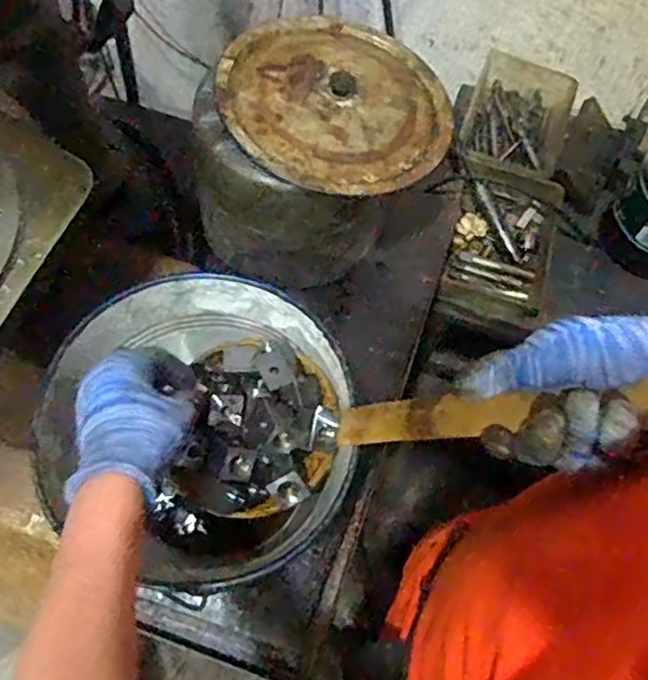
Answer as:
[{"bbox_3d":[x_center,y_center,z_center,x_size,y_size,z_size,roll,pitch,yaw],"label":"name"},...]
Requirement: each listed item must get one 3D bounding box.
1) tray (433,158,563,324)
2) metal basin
[{"bbox_3d":[0.298,-0.162,1.069,0.169,0.068,0.282,14,73,5],"label":"tray"},{"bbox_3d":[-0.097,0.068,0.514,0.233,0.082,0.238,0,72,1],"label":"metal basin"}]

